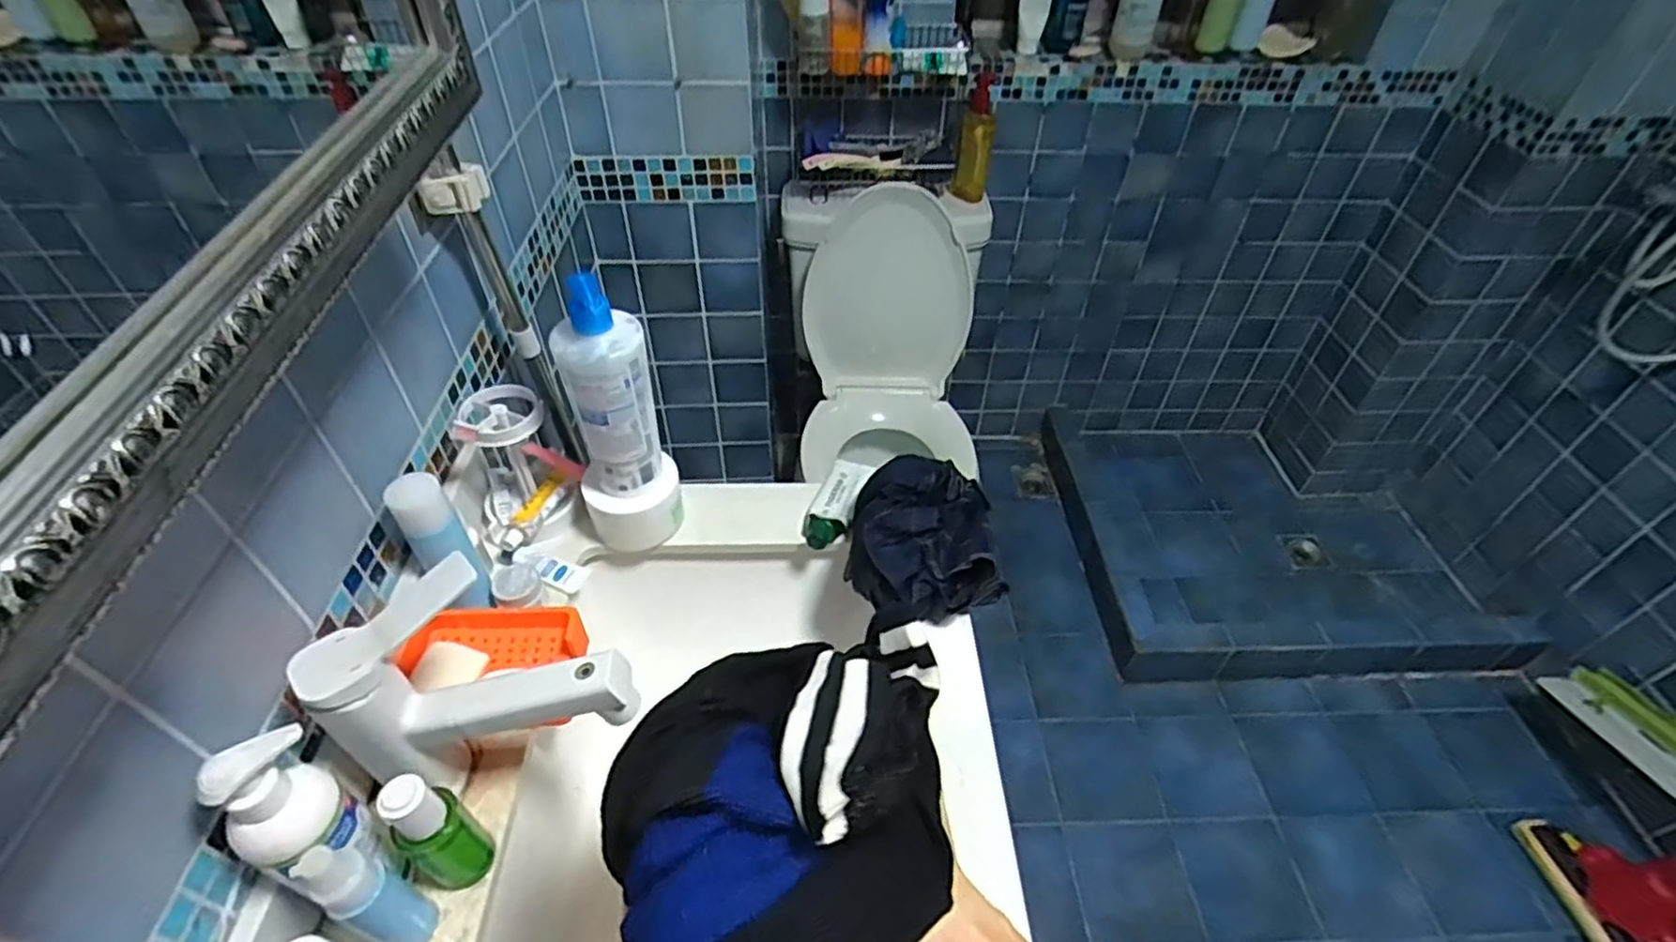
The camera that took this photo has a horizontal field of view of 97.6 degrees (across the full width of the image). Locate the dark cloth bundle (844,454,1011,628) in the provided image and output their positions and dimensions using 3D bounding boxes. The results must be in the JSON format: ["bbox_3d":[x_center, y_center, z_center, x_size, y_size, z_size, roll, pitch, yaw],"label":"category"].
[{"bbox_3d":[0.078,0.057,0.663,0.136,0.080,0.161,2,45,-1],"label":"dark cloth bundle"}]

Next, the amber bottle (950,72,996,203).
[{"bbox_3d":[0.264,-0.640,1.413,0.067,0.198,0.051,8,46,6],"label":"amber bottle"}]

